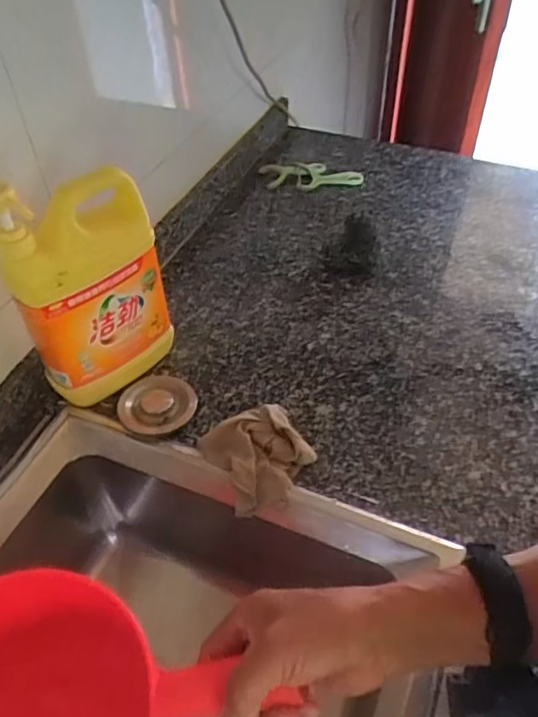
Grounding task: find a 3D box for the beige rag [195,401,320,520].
[{"bbox_3d":[-0.006,0.097,0.578,0.094,0.035,0.096,-23,51,-19],"label":"beige rag"}]

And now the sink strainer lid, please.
[{"bbox_3d":[-0.123,0.048,0.635,0.085,0.016,0.078,7,43,-6],"label":"sink strainer lid"}]

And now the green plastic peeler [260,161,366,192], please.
[{"bbox_3d":[0.070,-0.309,0.964,0.172,0.013,0.073,3,47,4],"label":"green plastic peeler"}]

